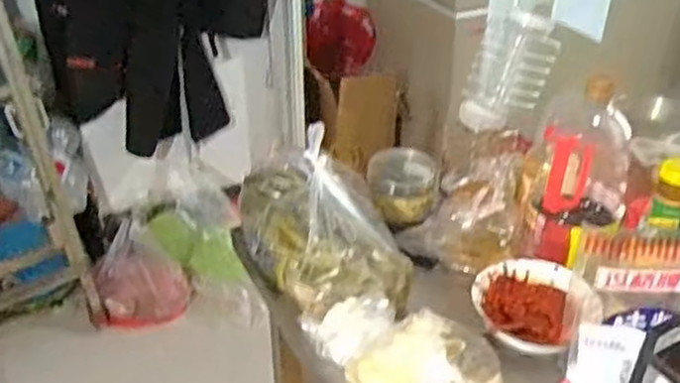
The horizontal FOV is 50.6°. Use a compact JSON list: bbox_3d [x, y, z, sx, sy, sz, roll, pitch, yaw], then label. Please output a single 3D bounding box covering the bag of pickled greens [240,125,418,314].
[{"bbox_3d":[-0.024,0.035,0.956,0.185,0.136,0.271,-11,34,-16],"label":"bag of pickled greens"}]

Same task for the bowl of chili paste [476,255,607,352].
[{"bbox_3d":[0.239,0.134,0.895,0.142,0.046,0.137,-1,33,0],"label":"bowl of chili paste"}]

